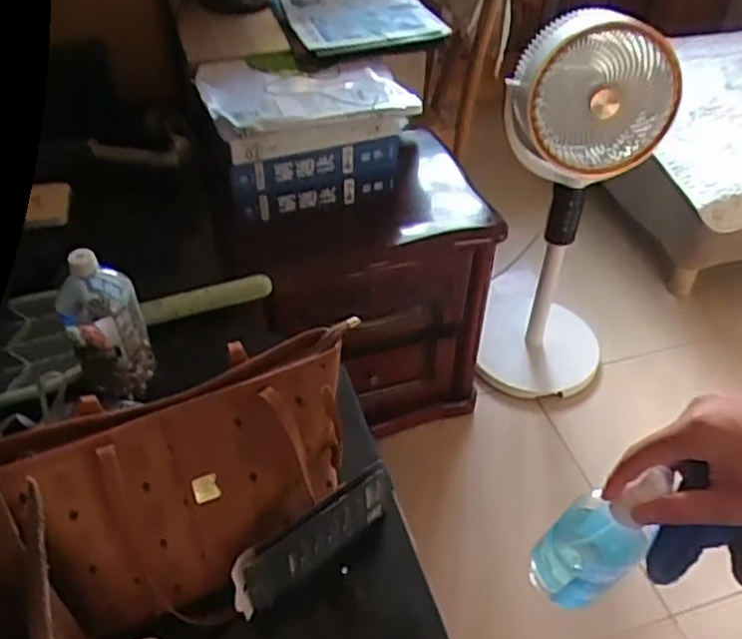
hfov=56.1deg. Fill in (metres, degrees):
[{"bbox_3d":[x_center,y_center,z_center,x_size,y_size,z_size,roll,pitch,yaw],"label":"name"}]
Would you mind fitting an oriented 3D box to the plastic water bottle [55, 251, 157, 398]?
[{"bbox_3d":[-0.331,-0.001,0.841,0.091,0.189,0.078,16,46,14],"label":"plastic water bottle"}]

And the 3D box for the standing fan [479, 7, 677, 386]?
[{"bbox_3d":[0.399,-0.201,1.445,0.302,0.801,0.328,13,45,11],"label":"standing fan"}]

